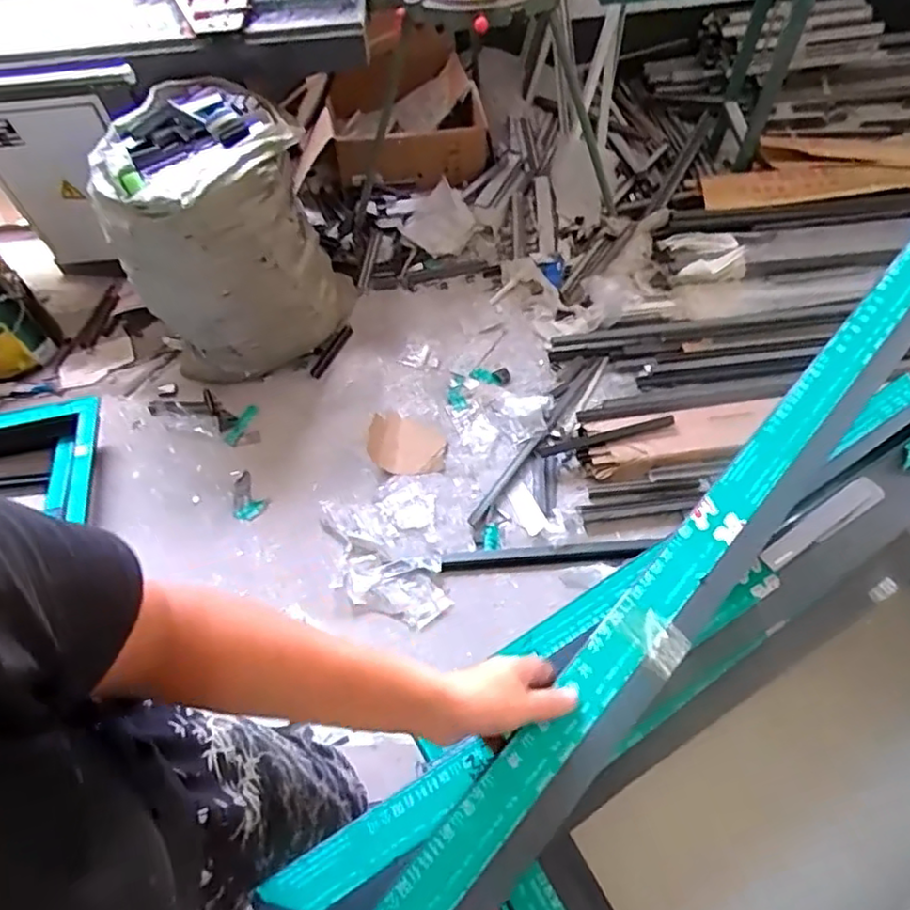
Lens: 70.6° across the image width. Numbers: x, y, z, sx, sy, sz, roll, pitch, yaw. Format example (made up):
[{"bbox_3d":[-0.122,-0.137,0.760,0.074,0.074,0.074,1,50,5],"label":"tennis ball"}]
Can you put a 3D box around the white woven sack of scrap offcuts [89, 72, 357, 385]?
[{"bbox_3d":[-0.586,-0.557,1.692,0.529,0.617,0.481,-21,60,-9],"label":"white woven sack of scrap offcuts"}]

